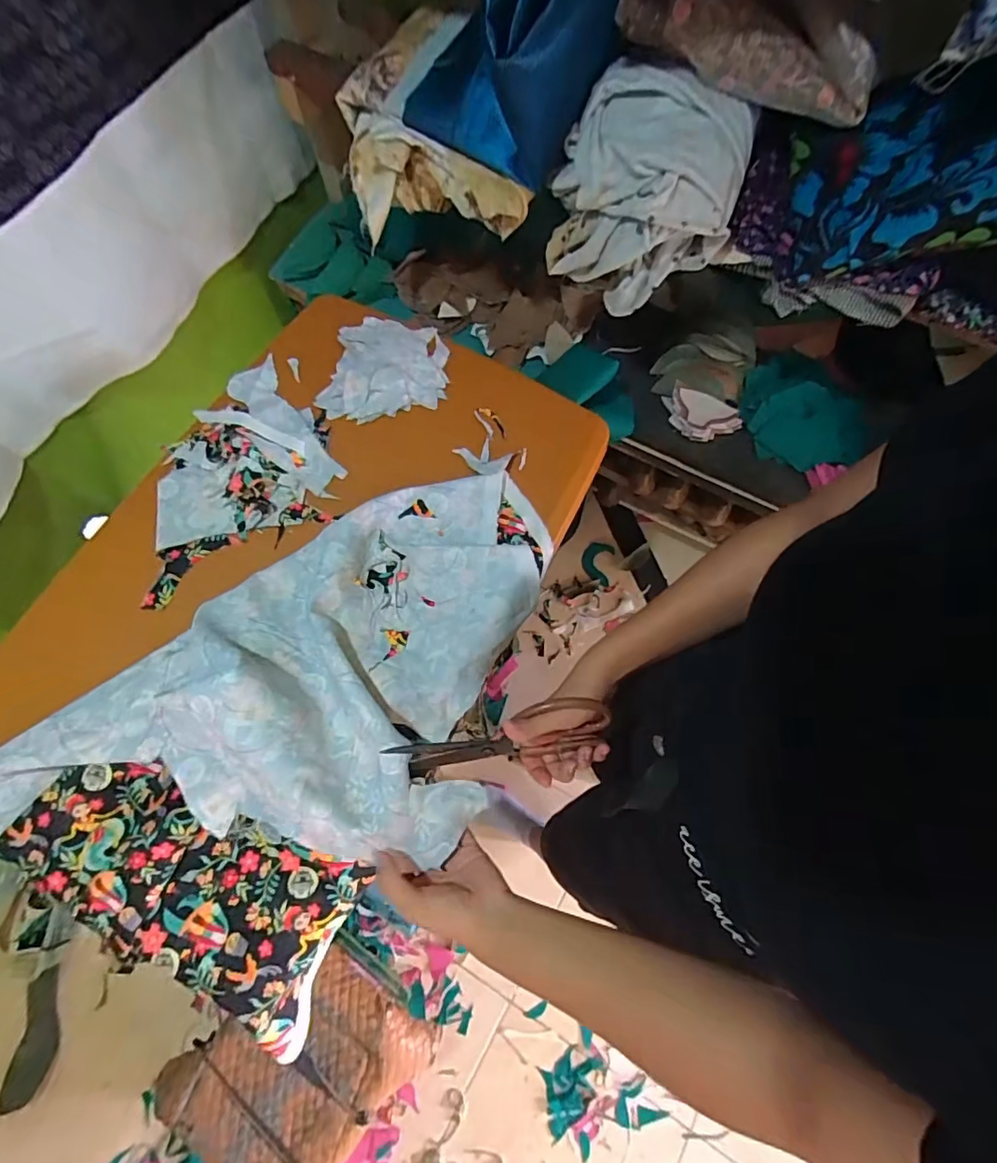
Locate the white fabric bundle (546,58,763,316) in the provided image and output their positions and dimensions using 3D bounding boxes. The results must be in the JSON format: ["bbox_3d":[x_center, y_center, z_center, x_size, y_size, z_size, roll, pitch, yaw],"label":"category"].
[{"bbox_3d":[0.156,-0.419,0.579,0.185,0.159,0.136,13,71,3],"label":"white fabric bundle"}]

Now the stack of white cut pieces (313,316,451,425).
[{"bbox_3d":[-0.147,-0.284,0.705,0.156,0.017,0.164,11,71,3],"label":"stack of white cut pieces"}]

